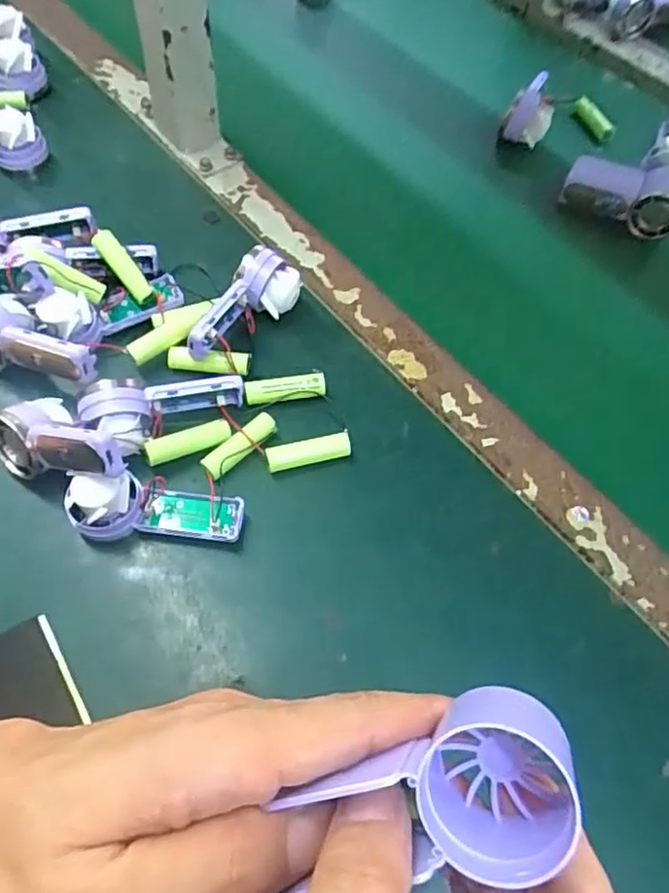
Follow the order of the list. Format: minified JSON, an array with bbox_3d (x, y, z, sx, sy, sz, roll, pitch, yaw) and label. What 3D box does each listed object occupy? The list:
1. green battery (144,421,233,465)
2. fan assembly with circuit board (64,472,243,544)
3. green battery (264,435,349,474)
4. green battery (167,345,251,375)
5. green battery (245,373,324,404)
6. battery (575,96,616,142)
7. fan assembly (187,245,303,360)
[{"bbox_3d":[-0.085,-0.002,0.370,0.050,0.015,0.012,-20,64,-14],"label":"green battery"},{"bbox_3d":[-0.095,0.033,0.342,0.089,0.036,0.033,0,61,-4],"label":"fan assembly with circuit board"},{"bbox_3d":[-0.015,0.004,0.376,0.050,0.013,0.012,-11,62,-10],"label":"green battery"},{"bbox_3d":[-0.080,-0.054,0.397,0.051,0.012,0.014,3,61,-2],"label":"green battery"},{"bbox_3d":[-0.031,-0.036,0.396,0.050,0.011,0.013,-5,62,-6],"label":"green battery"},{"bbox_3d":[0.227,-0.286,0.553,0.016,0.016,0.044,-31,80,-19],"label":"battery"},{"bbox_3d":[-0.063,-0.088,0.405,0.031,0.039,0.088,39,66,17],"label":"fan assembly"}]

